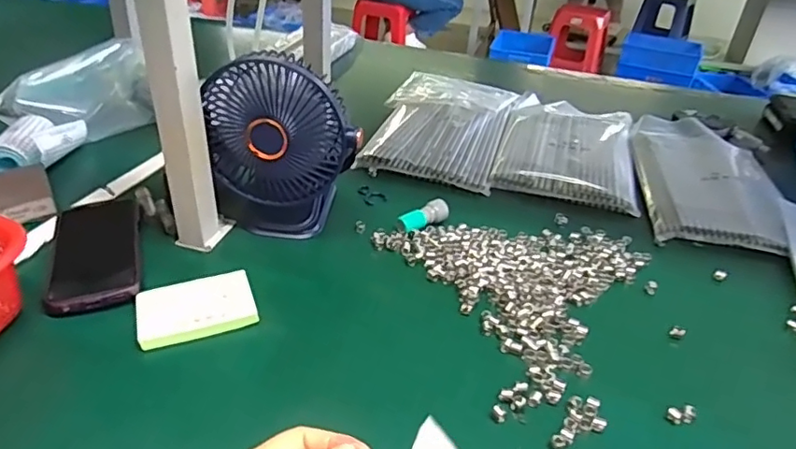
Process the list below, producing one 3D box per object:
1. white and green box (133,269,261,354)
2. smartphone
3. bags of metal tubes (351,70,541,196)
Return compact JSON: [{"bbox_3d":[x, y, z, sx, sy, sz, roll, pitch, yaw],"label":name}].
[{"bbox_3d":[-0.176,0.073,0.497,0.095,0.013,0.066,-11,35,-21],"label":"white and green box"},{"bbox_3d":[-0.296,0.019,0.557,0.076,0.009,0.180,-9,34,-19],"label":"smartphone"},{"bbox_3d":[0.070,-0.158,0.856,0.207,0.033,0.338,13,34,16],"label":"bags of metal tubes"}]

